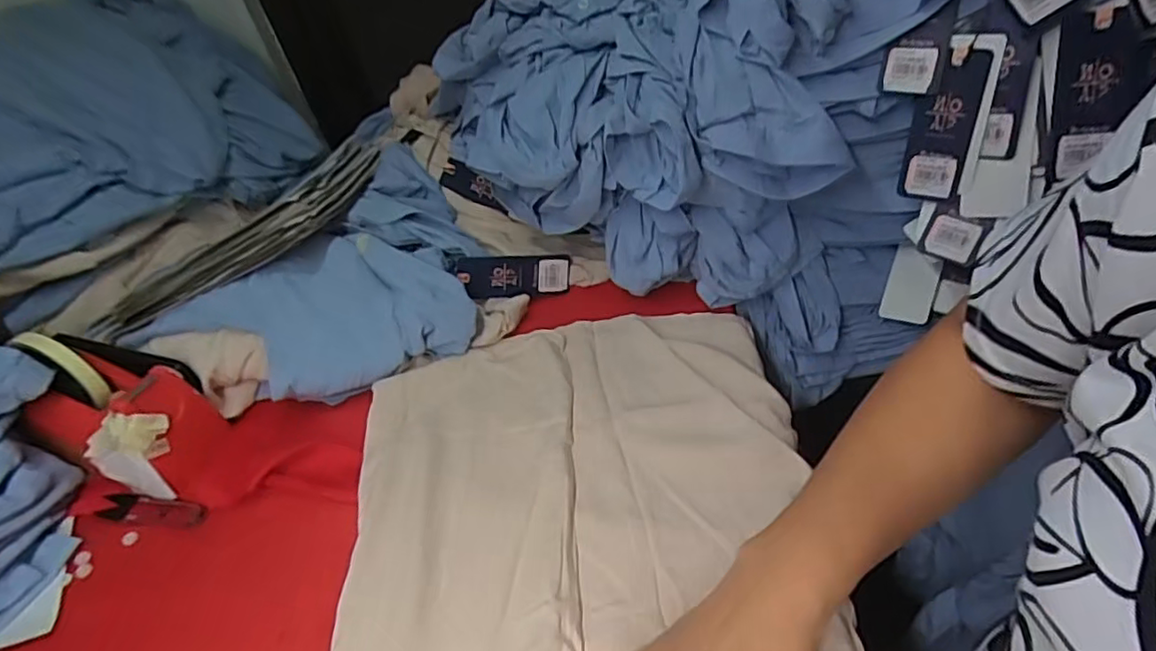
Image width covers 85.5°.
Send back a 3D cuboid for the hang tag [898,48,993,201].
[{"bbox_3d":[0.292,-0.157,0.504,0.046,0.117,0.007,25,41,38],"label":"hang tag"}]

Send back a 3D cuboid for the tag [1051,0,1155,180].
[{"bbox_3d":[0.382,-0.172,0.455,0.064,0.113,0.011,-7,22,15],"label":"tag"}]

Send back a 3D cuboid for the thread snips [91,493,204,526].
[{"bbox_3d":[-0.359,0.156,0.528,0.105,0.008,0.025,4,42,13],"label":"thread snips"}]

